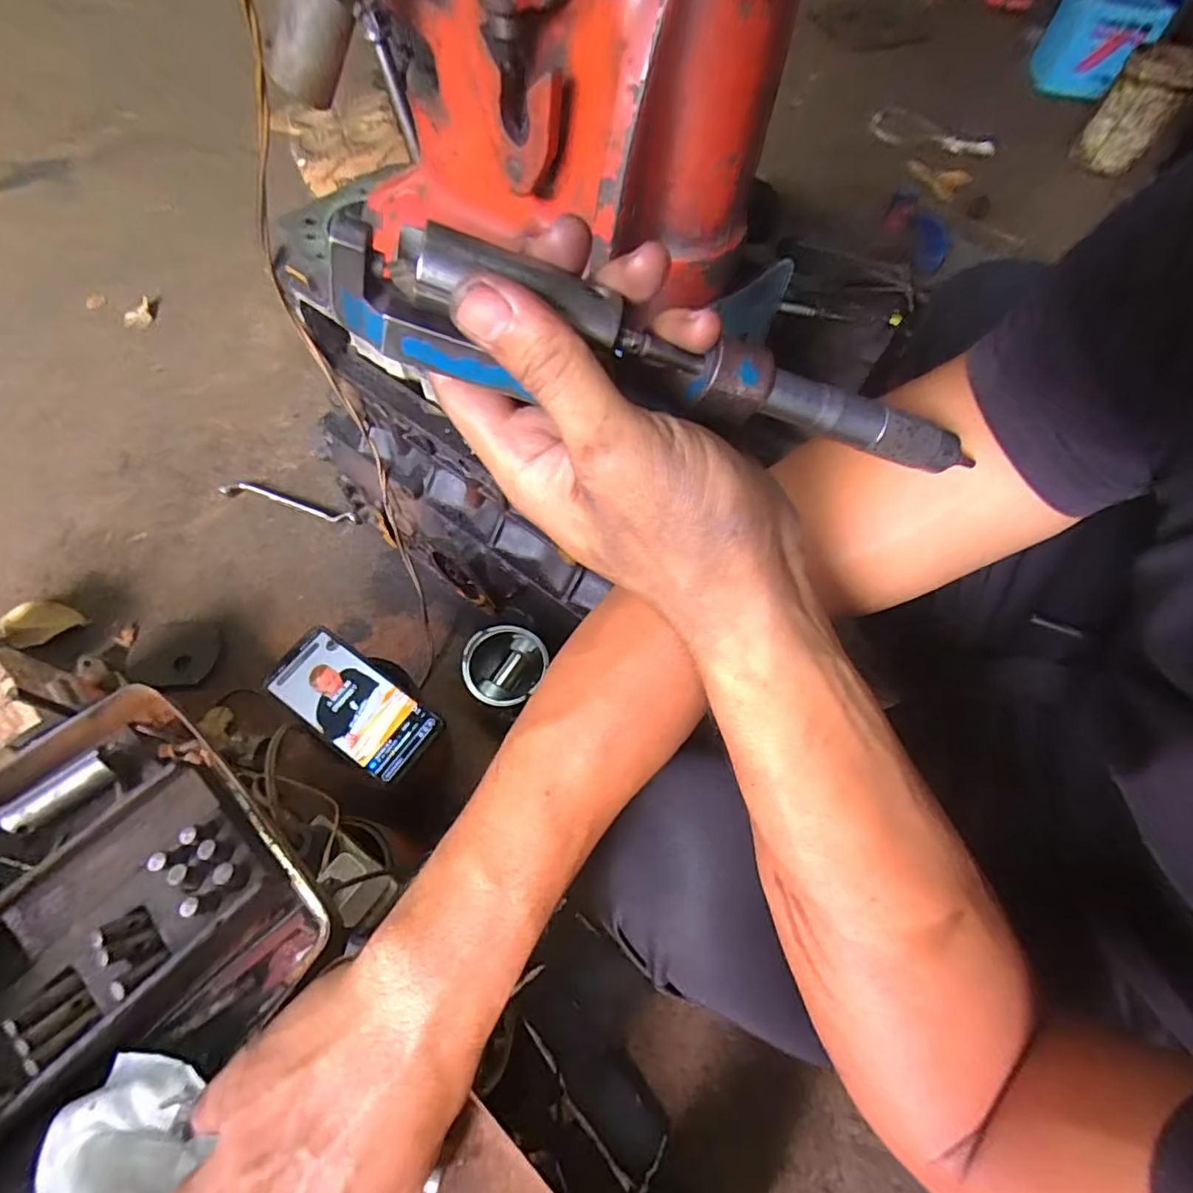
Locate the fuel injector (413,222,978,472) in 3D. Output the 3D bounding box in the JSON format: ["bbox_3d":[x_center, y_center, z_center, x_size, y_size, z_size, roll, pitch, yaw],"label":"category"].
[{"bbox_3d":[0.042,-0.069,0.181,0.191,0.018,0.017,12,60,-19],"label":"fuel injector"}]

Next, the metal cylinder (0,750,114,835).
[{"bbox_3d":[-0.305,0.114,0.324,0.056,0.019,0.020,-34,69,-18],"label":"metal cylinder"}]

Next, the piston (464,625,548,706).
[{"bbox_3d":[-0.111,0.098,0.712,0.093,0.093,0.100,1,62,-2],"label":"piston"}]

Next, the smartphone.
[{"bbox_3d":[-0.227,0.098,0.530,0.166,0.013,0.080,31,65,13],"label":"smartphone"}]

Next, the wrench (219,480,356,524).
[{"bbox_3d":[-0.468,-0.145,0.873,0.223,0.020,0.028,13,62,5],"label":"wrench"}]

